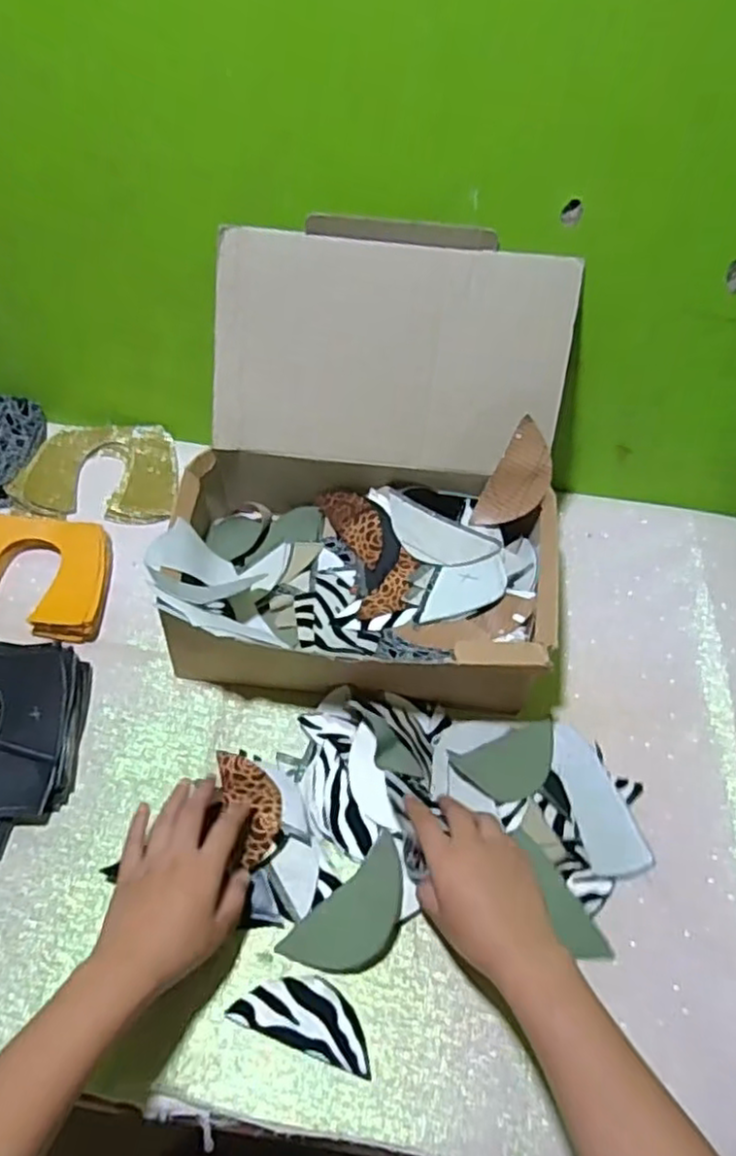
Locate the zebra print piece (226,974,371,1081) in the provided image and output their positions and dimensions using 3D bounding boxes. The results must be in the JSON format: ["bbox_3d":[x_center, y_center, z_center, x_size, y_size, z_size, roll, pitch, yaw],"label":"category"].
[{"bbox_3d":[-0.042,0.302,0.483,0.098,0.007,0.043,18,55,9],"label":"zebra print piece"}]

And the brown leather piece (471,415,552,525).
[{"bbox_3d":[0.145,-0.091,0.662,0.051,0.105,0.004,27,22,4],"label":"brown leather piece"}]

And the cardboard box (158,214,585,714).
[{"bbox_3d":[0.004,-0.088,0.608,0.338,0.260,0.317,3,54,-1],"label":"cardboard box"}]

